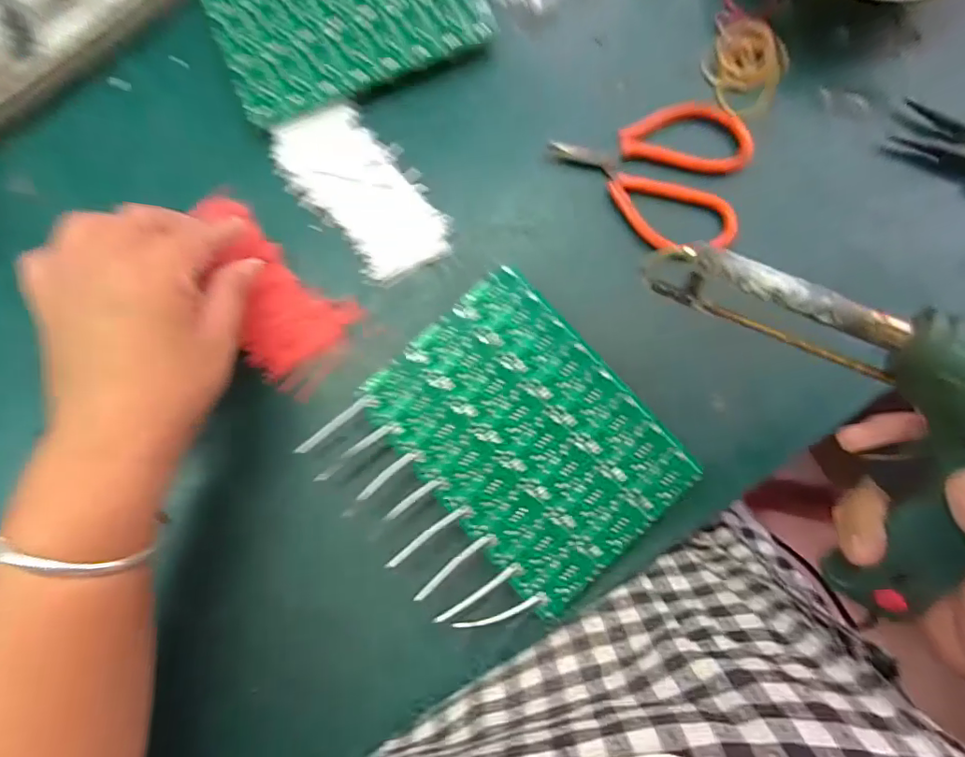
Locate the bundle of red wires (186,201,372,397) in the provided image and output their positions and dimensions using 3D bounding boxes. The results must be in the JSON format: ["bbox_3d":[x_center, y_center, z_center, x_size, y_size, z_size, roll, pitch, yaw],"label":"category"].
[{"bbox_3d":[-0.124,-0.046,0.292,0.109,0.016,0.061,41,87,2],"label":"bundle of red wires"}]

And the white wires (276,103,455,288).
[{"bbox_3d":[-0.071,-0.108,0.301,0.057,0.009,0.113,-41,87,-2],"label":"white wires"}]

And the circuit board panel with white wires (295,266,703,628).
[{"bbox_3d":[0.011,0.042,0.279,0.143,0.017,0.153,-43,84,-4],"label":"circuit board panel with white wires"}]

